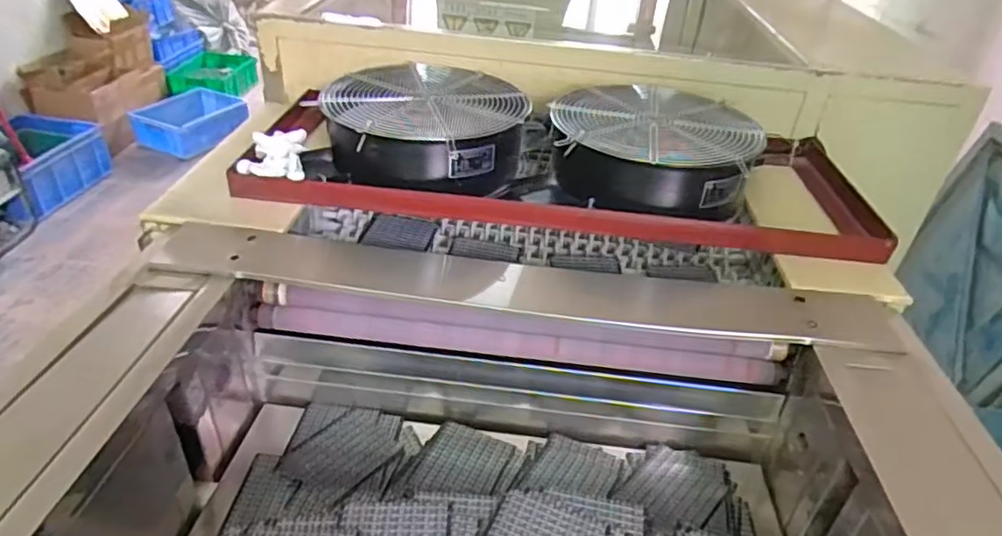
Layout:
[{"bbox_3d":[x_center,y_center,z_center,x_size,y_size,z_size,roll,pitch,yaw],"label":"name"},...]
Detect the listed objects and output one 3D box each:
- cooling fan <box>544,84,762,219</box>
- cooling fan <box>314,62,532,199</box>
[{"bbox_3d":[0.232,-0.180,0.983,0.310,0.135,0.269,20,37,21],"label":"cooling fan"},{"bbox_3d":[-0.114,-0.211,0.974,0.305,0.122,0.261,0,34,-7],"label":"cooling fan"}]

